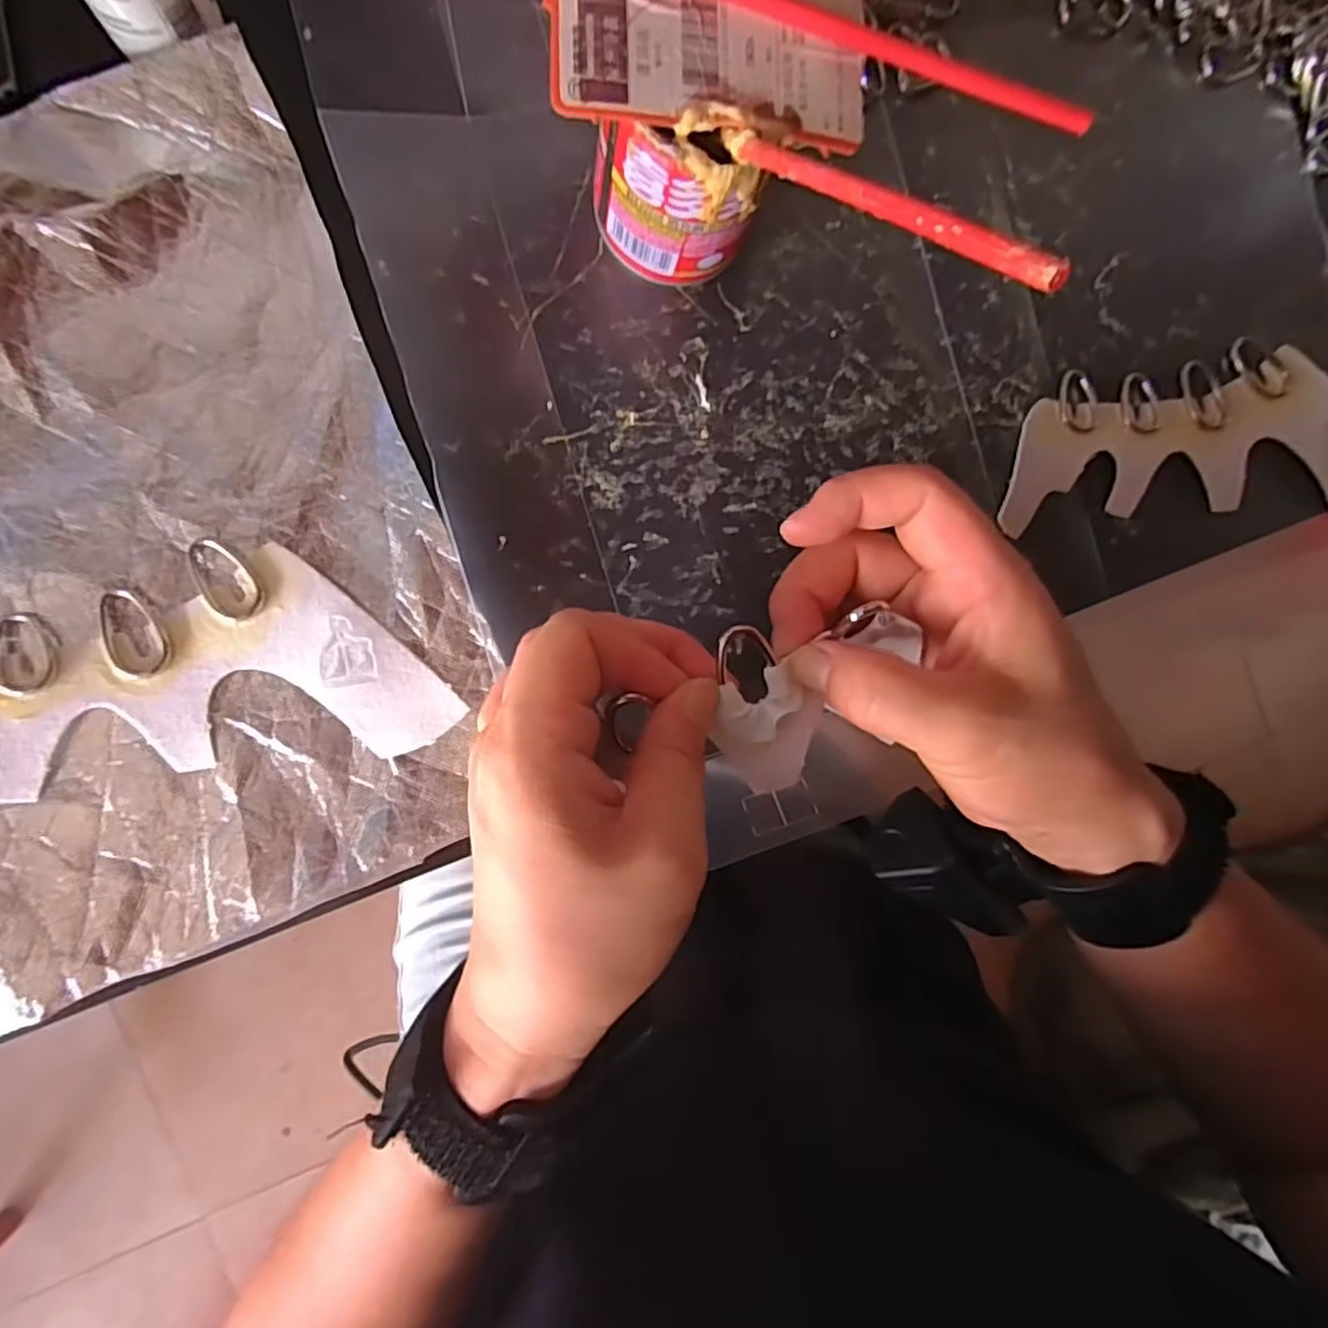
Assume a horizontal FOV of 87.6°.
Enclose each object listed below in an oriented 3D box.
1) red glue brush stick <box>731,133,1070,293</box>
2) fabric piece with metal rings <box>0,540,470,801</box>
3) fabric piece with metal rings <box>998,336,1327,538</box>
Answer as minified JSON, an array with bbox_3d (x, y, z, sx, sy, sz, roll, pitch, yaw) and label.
[{"bbox_3d":[0.049,-0.117,0.172,0.005,0.005,0.128,-24,51,-9],"label":"red glue brush stick"},{"bbox_3d":[-0.189,0.006,0.248,0.210,0.007,0.079,-10,92,-9],"label":"fabric piece with metal rings"},{"bbox_3d":[0.247,-0.106,0.318,0.205,0.011,0.079,-5,91,-9],"label":"fabric piece with metal rings"}]

